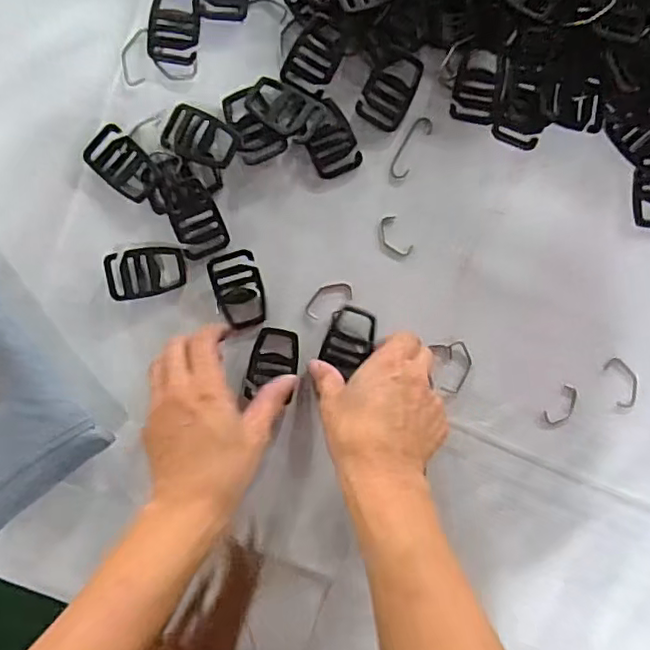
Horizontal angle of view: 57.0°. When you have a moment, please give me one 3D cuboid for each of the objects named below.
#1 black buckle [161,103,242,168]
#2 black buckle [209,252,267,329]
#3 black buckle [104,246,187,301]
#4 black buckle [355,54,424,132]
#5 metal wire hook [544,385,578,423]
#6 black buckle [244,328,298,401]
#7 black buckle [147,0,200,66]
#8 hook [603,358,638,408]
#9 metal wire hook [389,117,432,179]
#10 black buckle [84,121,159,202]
[{"bbox_3d":[-0.089,-0.135,0.431,0.054,0.004,0.035,25,93,-2],"label":"black buckle"},{"bbox_3d":[-0.062,-0.026,0.438,0.034,0.005,0.056,-15,94,0],"label":"black buckle"},{"bbox_3d":[-0.130,-0.039,0.434,0.057,0.006,0.035,-13,94,0],"label":"black buckle"},{"bbox_3d":[0.047,-0.171,0.434,0.033,0.004,0.054,27,93,-2],"label":"black buckle"},{"bbox_3d":[0.180,0.062,0.451,0.018,0.004,0.033,40,93,-3],"label":"metal wire hook"},{"bbox_3d":[-0.038,0.029,0.442,0.035,0.006,0.053,14,94,-2],"label":"black buckle"},{"bbox_3d":[-0.108,-0.215,0.429,0.035,0.004,0.053,7,94,-1],"label":"black buckle"},{"bbox_3d":[0.224,0.043,0.448,0.021,0.004,0.039,-22,94,1],"label":"hook"},{"bbox_3d":[0.063,-0.131,0.442,0.016,0.004,0.048,29,93,-3],"label":"metal wire hook"},{"bbox_3d":[-0.144,-0.115,0.428,0.054,0.004,0.033,44,92,-3],"label":"black buckle"}]

